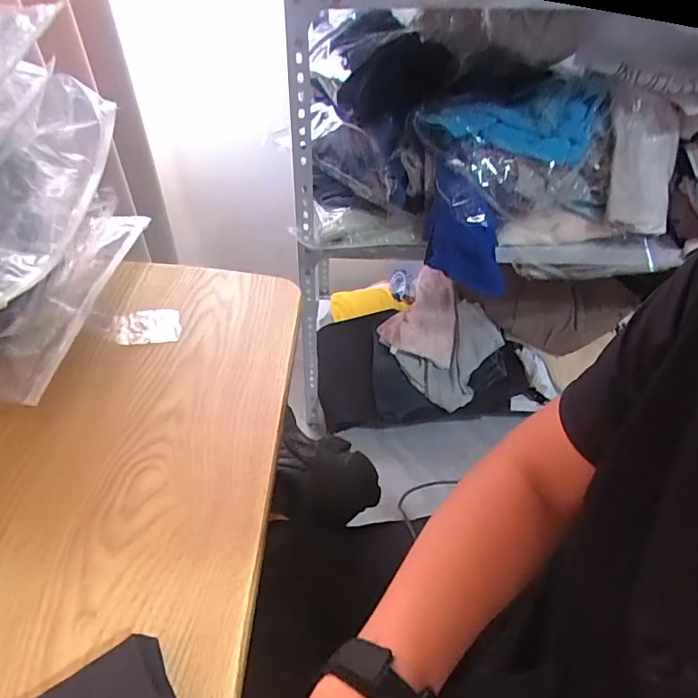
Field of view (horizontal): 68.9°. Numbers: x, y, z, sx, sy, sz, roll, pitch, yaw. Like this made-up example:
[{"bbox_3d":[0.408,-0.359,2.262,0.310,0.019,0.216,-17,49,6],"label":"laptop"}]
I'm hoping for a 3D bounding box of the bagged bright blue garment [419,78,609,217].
[{"bbox_3d":[0.278,-0.340,0.839,0.349,0.079,0.243,-9,83,-14],"label":"bagged bright blue garment"}]

